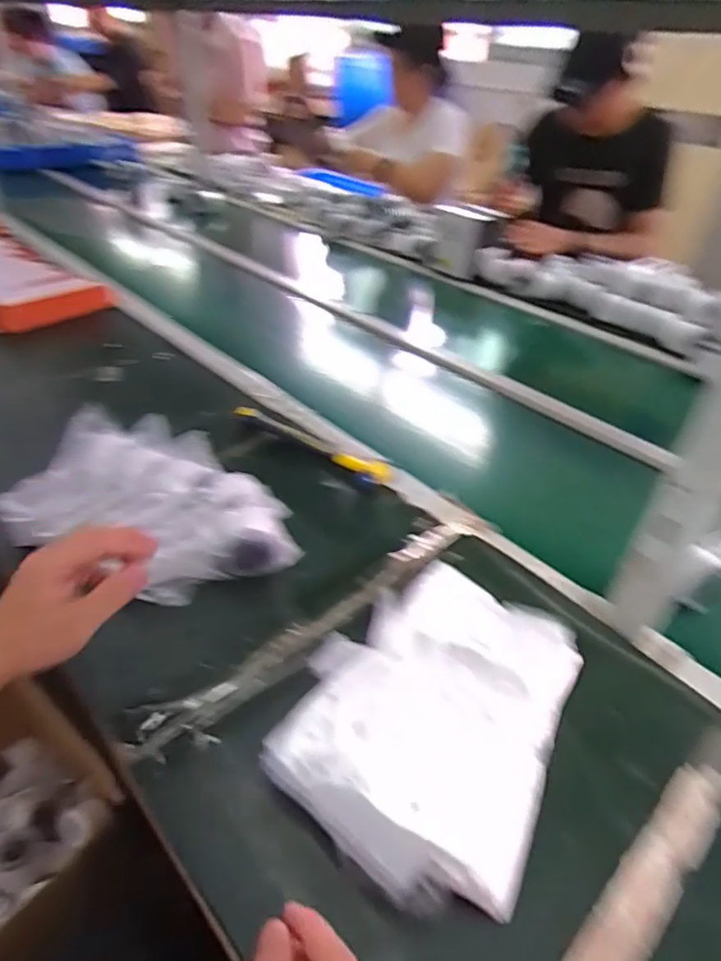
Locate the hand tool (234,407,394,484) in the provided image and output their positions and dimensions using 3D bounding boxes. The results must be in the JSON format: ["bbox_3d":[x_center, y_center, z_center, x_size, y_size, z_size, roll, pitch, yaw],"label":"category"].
[{"bbox_3d":[-0.069,-0.051,0.779,0.249,0.026,0.033,23,42,23],"label":"hand tool"}]

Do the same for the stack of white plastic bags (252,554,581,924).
[{"bbox_3d":[0.051,0.182,0.455,0.195,0.066,0.245,19,41,21],"label":"stack of white plastic bags"}]

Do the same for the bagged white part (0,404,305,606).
[{"bbox_3d":[-0.217,0.026,0.614,0.296,0.078,0.180,13,39,14],"label":"bagged white part"}]

